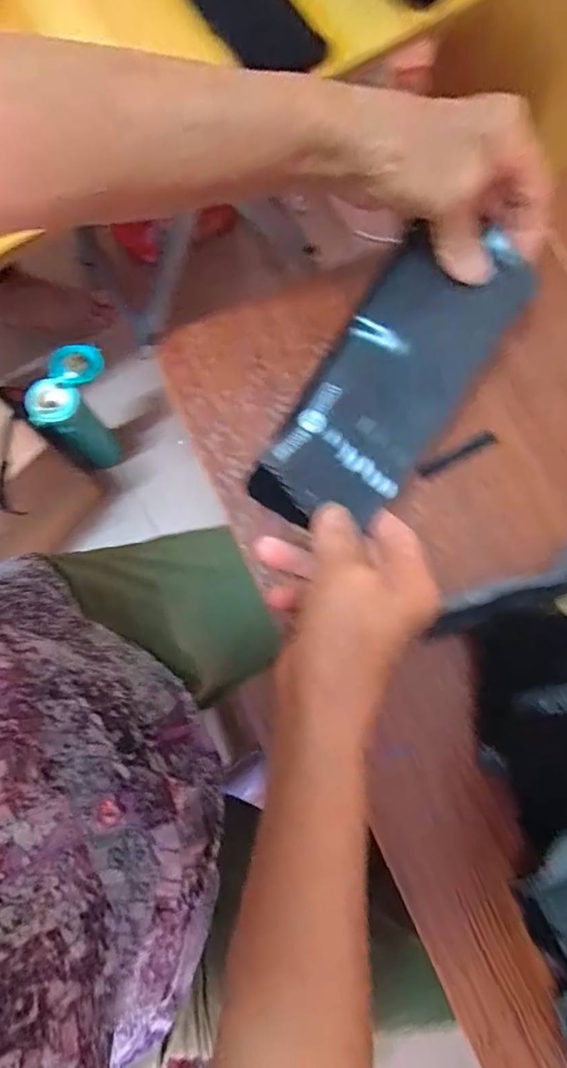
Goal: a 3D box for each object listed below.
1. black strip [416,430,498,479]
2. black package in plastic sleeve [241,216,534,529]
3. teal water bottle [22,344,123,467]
[{"bbox_3d":[0.112,-0.051,0.323,0.058,0.006,0.010,-26,81,-4],"label":"black strip"},{"bbox_3d":[0.068,-0.094,0.305,0.082,0.021,0.218,37,82,-9],"label":"black package in plastic sleeve"},{"bbox_3d":[-0.290,-0.183,0.771,0.084,0.209,0.121,15,80,3],"label":"teal water bottle"}]

